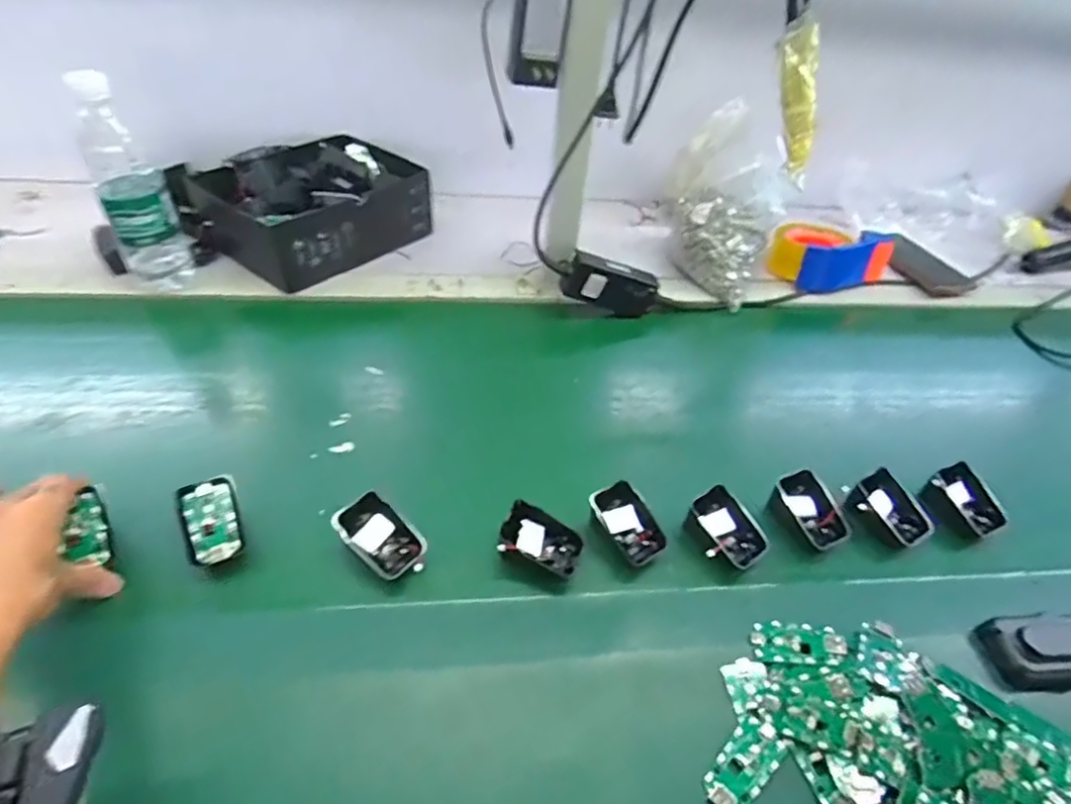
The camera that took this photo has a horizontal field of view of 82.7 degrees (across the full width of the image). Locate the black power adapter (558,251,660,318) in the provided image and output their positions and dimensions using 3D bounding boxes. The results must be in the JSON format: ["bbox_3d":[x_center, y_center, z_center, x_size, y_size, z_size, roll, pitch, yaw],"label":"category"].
[{"bbox_3d":[0.092,-0.140,0.736,0.118,0.056,0.029,15,40,-25],"label":"black power adapter"}]

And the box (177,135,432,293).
[{"bbox_3d":[-0.282,-0.268,0.793,0.198,0.099,0.252,32,50,24],"label":"box"}]

